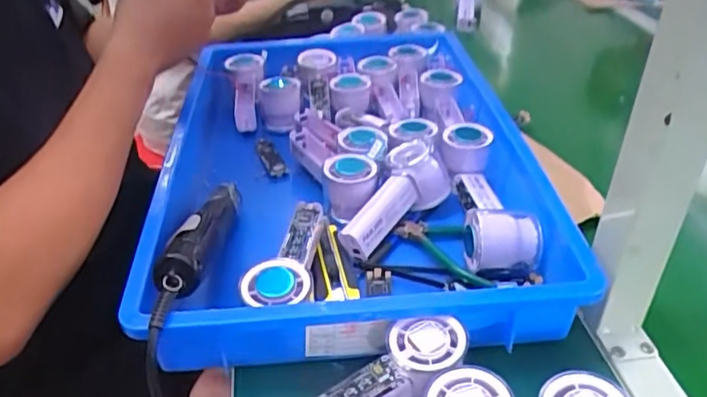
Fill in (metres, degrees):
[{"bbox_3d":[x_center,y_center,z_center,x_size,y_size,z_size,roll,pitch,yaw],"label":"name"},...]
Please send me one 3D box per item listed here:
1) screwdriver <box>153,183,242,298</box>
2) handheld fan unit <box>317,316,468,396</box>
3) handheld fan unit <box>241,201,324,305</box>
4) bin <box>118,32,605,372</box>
[{"bbox_3d":[-0.133,0.025,0.533,0.038,0.052,0.209,1,18,0],"label":"screwdriver"},{"bbox_3d":[0.017,0.134,0.418,0.142,0.034,0.045,-29,43,-16],"label":"handheld fan unit"},{"bbox_3d":[-0.057,0.052,0.518,0.052,0.041,0.150,4,35,5],"label":"handheld fan unit"},{"bbox_3d":[-0.001,-0.043,0.662,0.357,0.084,0.584,-2,35,-3],"label":"bin"}]

